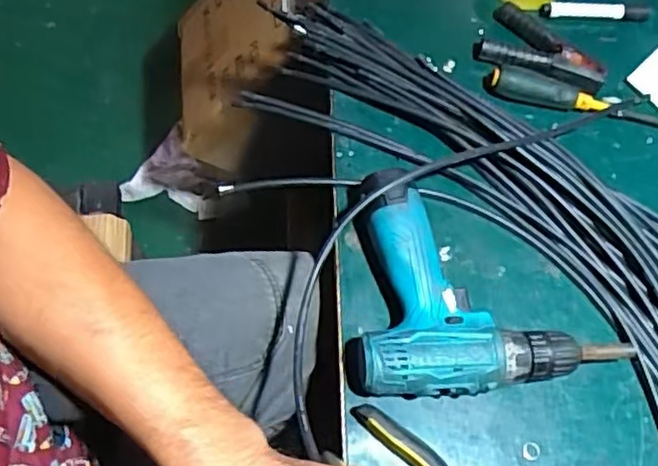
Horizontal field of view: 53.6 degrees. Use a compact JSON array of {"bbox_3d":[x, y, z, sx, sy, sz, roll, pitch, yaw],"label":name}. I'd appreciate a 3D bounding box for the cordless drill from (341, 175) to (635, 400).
[{"bbox_3d":[0.140,0.048,0.575,0.239,0.078,0.193,5,64,-5],"label":"cordless drill"}]

